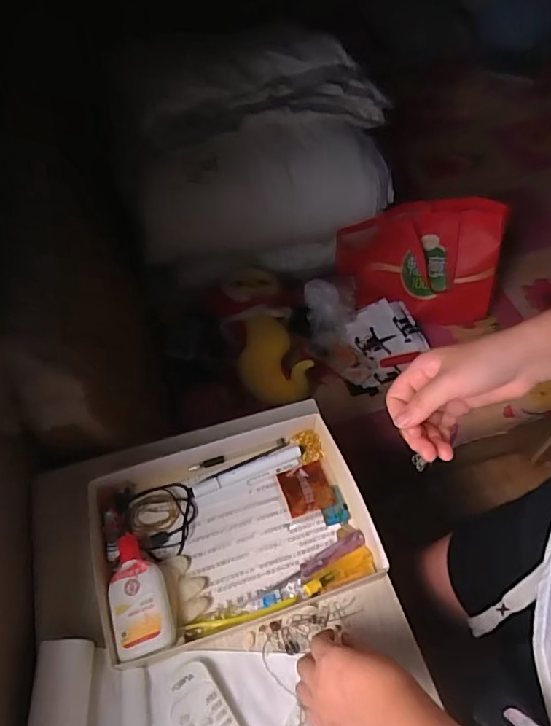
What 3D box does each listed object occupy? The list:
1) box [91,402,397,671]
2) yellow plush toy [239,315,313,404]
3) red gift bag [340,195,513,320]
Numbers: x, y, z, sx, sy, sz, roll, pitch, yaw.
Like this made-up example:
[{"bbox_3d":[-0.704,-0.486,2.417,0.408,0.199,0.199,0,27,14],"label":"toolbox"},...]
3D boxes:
[{"bbox_3d":[-0.056,0.183,0.629,0.312,0.038,0.246,-16,55,-10],"label":"box"},{"bbox_3d":[-0.013,-0.006,1.045,0.120,0.083,0.169,-21,55,-13],"label":"yellow plush toy"},{"bbox_3d":[0.309,-0.229,1.144,0.336,0.209,0.165,2,54,3],"label":"red gift bag"}]

